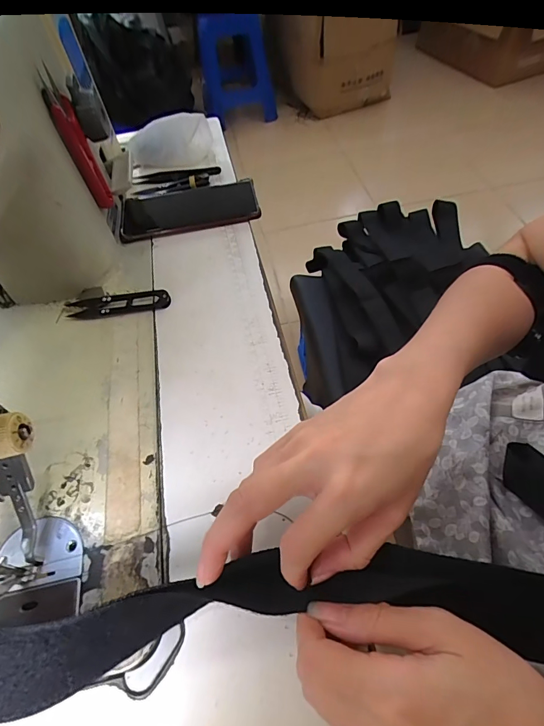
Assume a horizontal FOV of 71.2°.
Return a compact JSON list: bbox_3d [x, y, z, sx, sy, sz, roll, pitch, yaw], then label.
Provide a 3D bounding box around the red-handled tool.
[{"bbox_3d":[-0.178,-0.199,0.351,0.020,0.112,0.020,-25,57,-11],"label":"red-handled tool"}]

